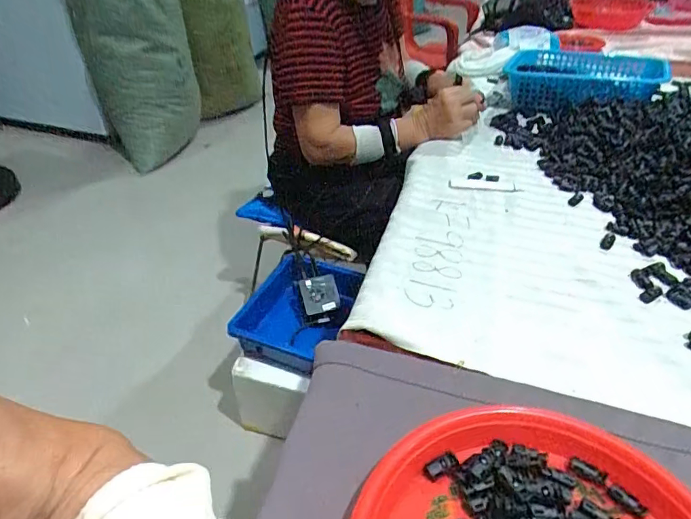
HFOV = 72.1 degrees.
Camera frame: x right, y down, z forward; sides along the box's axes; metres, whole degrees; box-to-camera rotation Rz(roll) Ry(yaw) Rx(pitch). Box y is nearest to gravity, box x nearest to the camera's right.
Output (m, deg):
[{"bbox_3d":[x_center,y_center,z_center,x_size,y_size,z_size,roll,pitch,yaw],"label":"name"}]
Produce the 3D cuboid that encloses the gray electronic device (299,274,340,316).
[{"bbox_3d":[-0.050,0.069,0.925,0.071,0.069,0.013,-13,1,8],"label":"gray electronic device"}]

